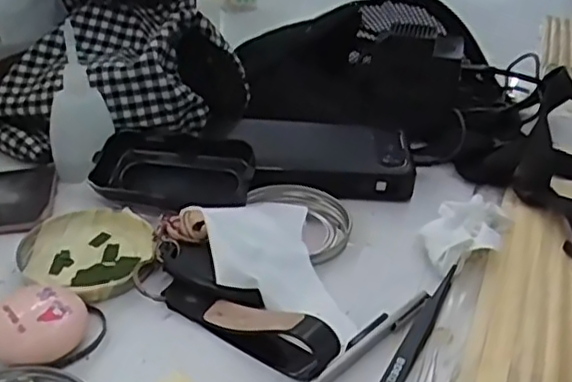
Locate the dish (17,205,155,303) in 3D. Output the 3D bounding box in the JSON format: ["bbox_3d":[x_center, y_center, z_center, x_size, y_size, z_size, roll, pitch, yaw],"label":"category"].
[{"bbox_3d":[-0.117,0.035,0.395,0.085,0.013,0.072,21,37,25],"label":"dish"}]

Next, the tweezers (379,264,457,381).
[{"bbox_3d":[0.067,0.079,0.343,0.011,0.009,0.121,19,36,23],"label":"tweezers"}]

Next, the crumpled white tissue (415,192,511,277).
[{"bbox_3d":[0.115,0.027,0.417,0.045,0.018,0.080,20,36,24],"label":"crumpled white tissue"}]

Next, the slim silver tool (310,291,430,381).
[{"bbox_3d":[0.031,0.084,0.332,0.012,0.009,0.131,30,41,35],"label":"slim silver tool"}]

